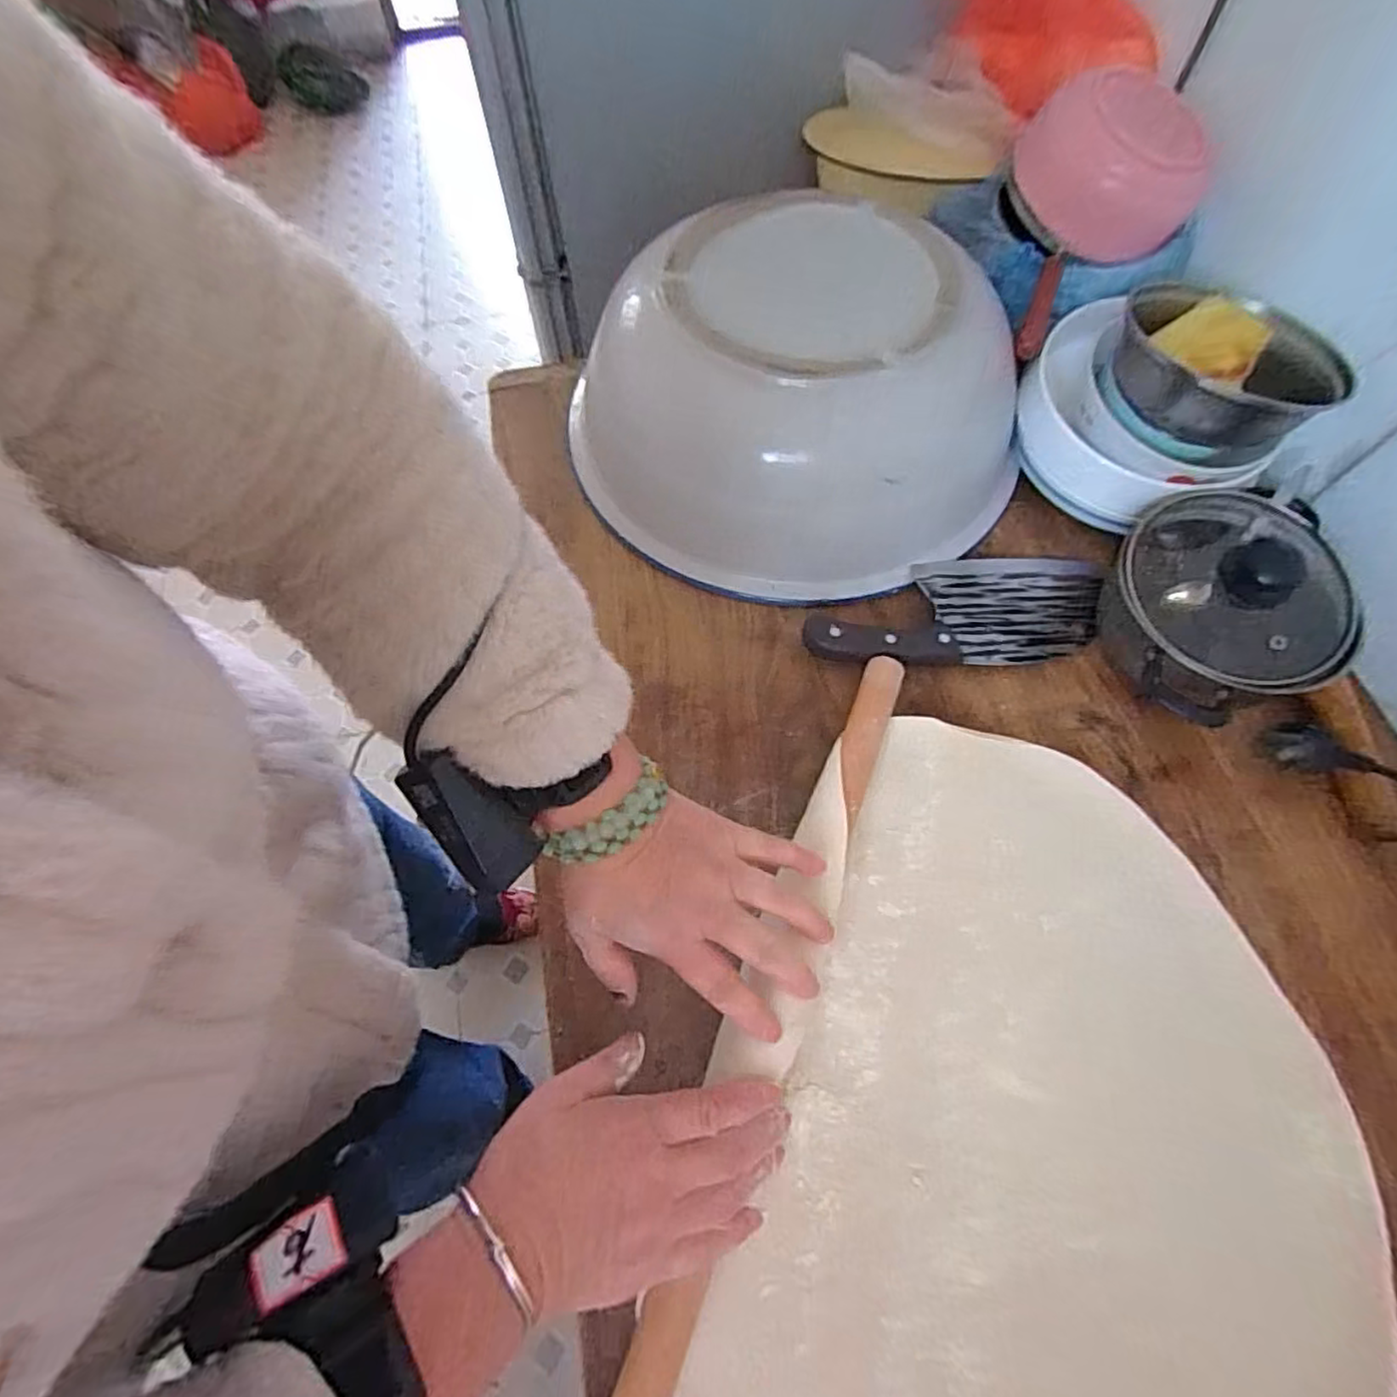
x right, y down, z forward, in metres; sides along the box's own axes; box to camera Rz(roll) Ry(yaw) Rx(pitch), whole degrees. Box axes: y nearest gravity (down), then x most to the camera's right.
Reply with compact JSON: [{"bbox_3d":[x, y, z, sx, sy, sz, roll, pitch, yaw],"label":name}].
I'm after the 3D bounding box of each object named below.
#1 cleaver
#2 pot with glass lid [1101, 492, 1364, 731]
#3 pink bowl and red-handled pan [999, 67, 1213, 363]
[{"bbox_3d":[0.196,-0.067,0.499,0.230,0.024,0.089,-5,65,-1],"label":"cleaver"},{"bbox_3d":[0.362,-0.063,0.456,0.136,0.088,0.158,8,65,4],"label":"pot with glass lid"},{"bbox_3d":[0.281,-0.349,0.483,0.137,0.087,0.168,25,68,12],"label":"pink bowl and red-handled pan"}]

